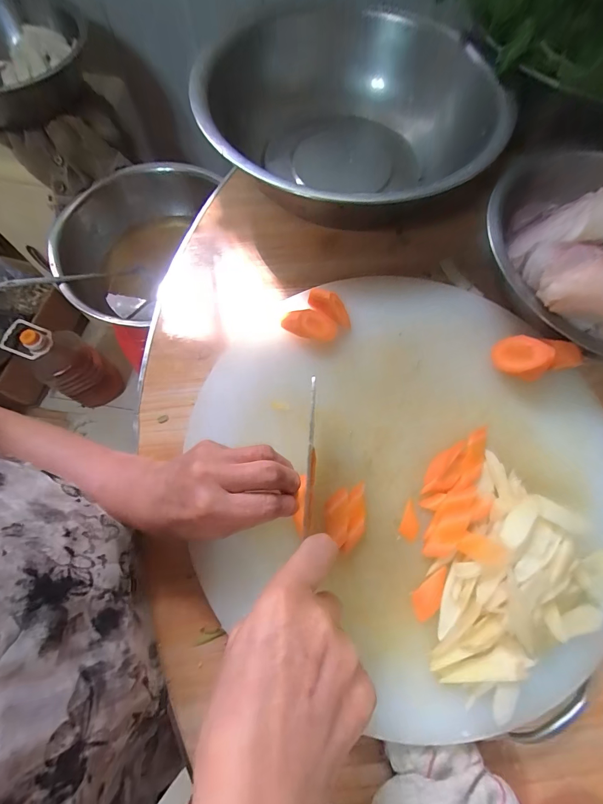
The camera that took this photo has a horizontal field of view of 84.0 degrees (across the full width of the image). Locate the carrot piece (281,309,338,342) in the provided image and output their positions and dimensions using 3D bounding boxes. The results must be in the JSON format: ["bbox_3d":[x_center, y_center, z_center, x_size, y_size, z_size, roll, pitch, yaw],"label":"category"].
[{"bbox_3d":[0.008,-0.082,0.353,0.058,0.013,0.027,17,72,6],"label":"carrot piece"}]

